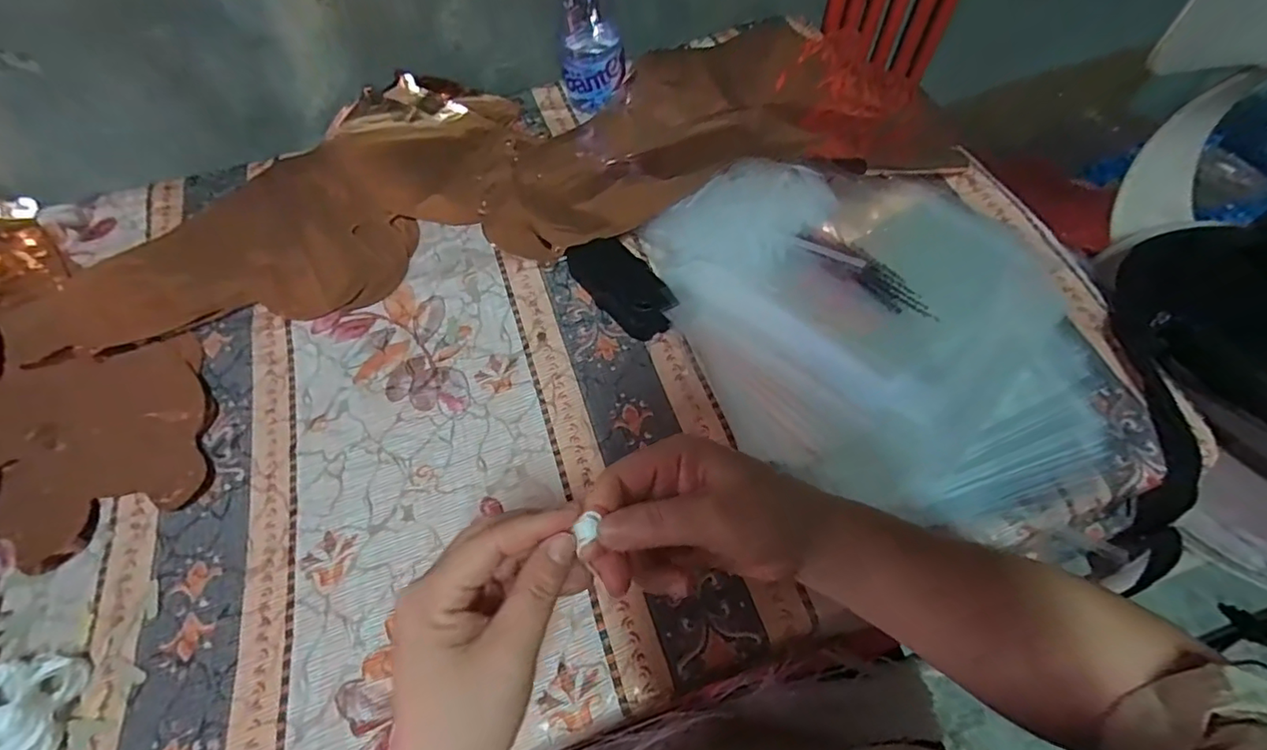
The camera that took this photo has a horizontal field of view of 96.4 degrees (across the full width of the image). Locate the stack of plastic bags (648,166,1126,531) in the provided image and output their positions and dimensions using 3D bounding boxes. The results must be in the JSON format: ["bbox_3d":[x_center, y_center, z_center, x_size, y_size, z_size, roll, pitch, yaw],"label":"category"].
[{"bbox_3d":[0.192,-0.050,0.446,0.285,0.040,0.328,-18,61,-9],"label":"stack of plastic bags"}]

